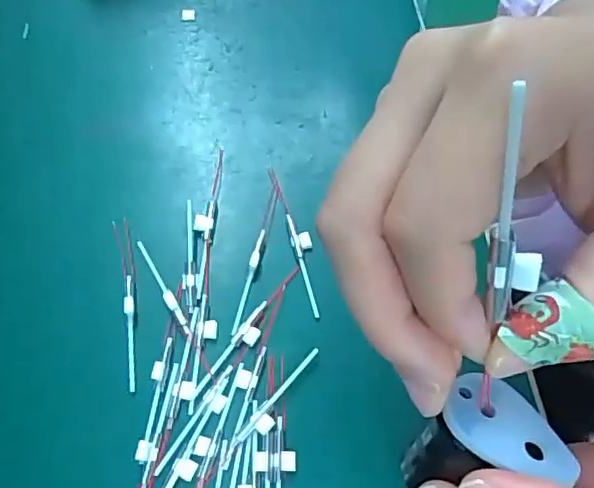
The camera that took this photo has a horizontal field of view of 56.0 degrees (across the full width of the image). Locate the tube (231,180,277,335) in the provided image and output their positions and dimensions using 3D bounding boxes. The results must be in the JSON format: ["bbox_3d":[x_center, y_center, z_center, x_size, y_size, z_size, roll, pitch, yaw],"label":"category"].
[{"bbox_3d":[-0.022,0.005,0.302,0.005,0.006,0.089,12,67,3],"label":"tube"}]

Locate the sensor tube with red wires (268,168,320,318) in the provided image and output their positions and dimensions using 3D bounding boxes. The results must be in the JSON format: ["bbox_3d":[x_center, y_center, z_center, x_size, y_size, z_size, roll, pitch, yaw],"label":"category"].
[{"bbox_3d":[0.001,-0.004,0.308,0.010,0.004,0.090,-15,68,-8],"label":"sensor tube with red wires"}]

